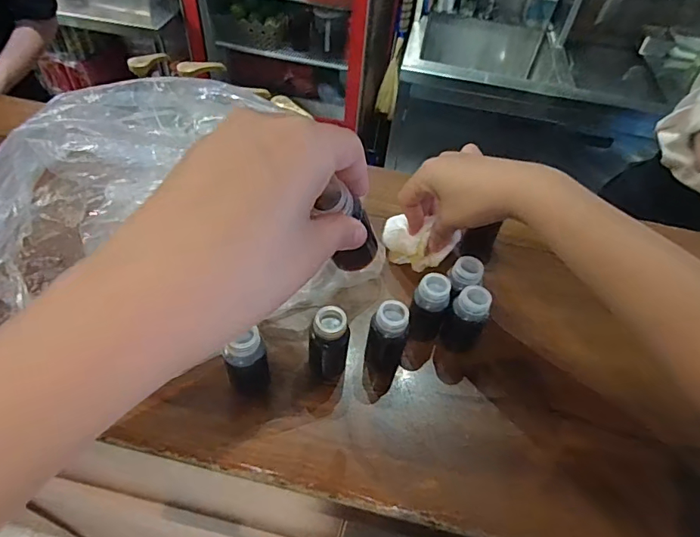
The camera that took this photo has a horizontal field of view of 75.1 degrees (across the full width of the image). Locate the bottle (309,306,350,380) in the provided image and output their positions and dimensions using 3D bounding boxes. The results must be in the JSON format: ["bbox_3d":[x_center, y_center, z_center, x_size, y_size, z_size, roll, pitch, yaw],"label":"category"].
[{"bbox_3d":[-0.015,0.055,0.327,0.027,0.061,0.023,2,49,-4],"label":"bottle"}]

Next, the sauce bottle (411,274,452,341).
[{"bbox_3d":[0.062,0.031,0.354,0.026,0.060,0.022,22,51,13],"label":"sauce bottle"}]

